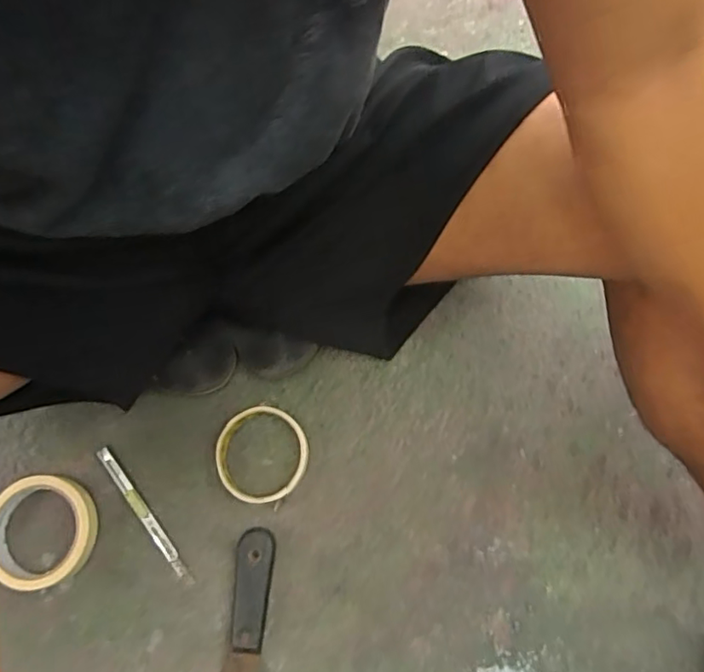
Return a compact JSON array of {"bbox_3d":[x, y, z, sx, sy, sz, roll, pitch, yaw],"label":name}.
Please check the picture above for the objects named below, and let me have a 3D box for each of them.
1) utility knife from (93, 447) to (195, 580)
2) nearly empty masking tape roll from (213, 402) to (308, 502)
[{"bbox_3d":[-0.193,0.164,0.528,0.012,0.006,0.149,-38,76,-8],"label":"utility knife"},{"bbox_3d":[-0.083,0.107,0.530,0.083,0.018,0.089,-1,74,2],"label":"nearly empty masking tape roll"}]

